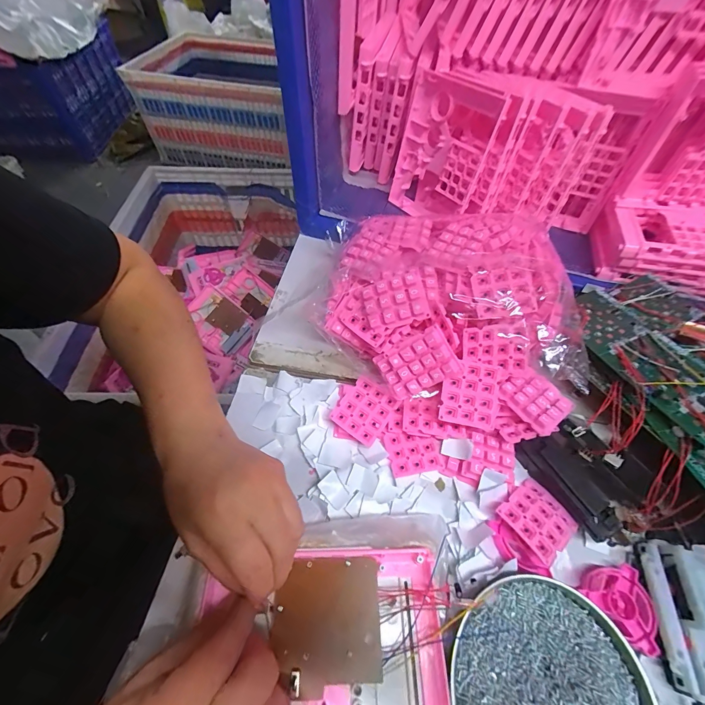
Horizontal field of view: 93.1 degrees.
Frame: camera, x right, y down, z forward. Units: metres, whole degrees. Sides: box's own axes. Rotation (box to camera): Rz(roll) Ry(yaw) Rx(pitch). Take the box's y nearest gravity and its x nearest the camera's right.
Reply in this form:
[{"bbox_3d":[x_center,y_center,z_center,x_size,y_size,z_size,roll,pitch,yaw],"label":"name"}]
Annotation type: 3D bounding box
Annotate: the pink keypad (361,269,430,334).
[{"bbox_3d":[0.040,-0.051,0.321,0.058,0.010,0.053,-13,76,12],"label":"pink keypad"}]

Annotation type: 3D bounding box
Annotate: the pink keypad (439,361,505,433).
[{"bbox_3d":[0.113,0.041,0.317,0.052,0.013,0.059,11,82,10],"label":"pink keypad"}]

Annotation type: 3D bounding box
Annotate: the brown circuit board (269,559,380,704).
[{"bbox_3d":[-0.018,0.183,0.227,0.072,0.009,0.070,-1,58,1],"label":"brown circuit board"}]

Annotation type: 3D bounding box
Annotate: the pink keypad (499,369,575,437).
[{"bbox_3d":[0.173,0.044,0.315,0.045,0.010,0.055,-34,65,-12],"label":"pink keypad"}]

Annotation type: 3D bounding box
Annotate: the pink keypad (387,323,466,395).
[{"bbox_3d":[0.066,0.010,0.309,0.048,0.056,0.011,58,28,-3],"label":"pink keypad"}]

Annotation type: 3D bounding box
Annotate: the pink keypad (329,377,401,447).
[{"bbox_3d":[0.013,0.059,0.338,0.050,0.011,0.057,32,64,20],"label":"pink keypad"}]

